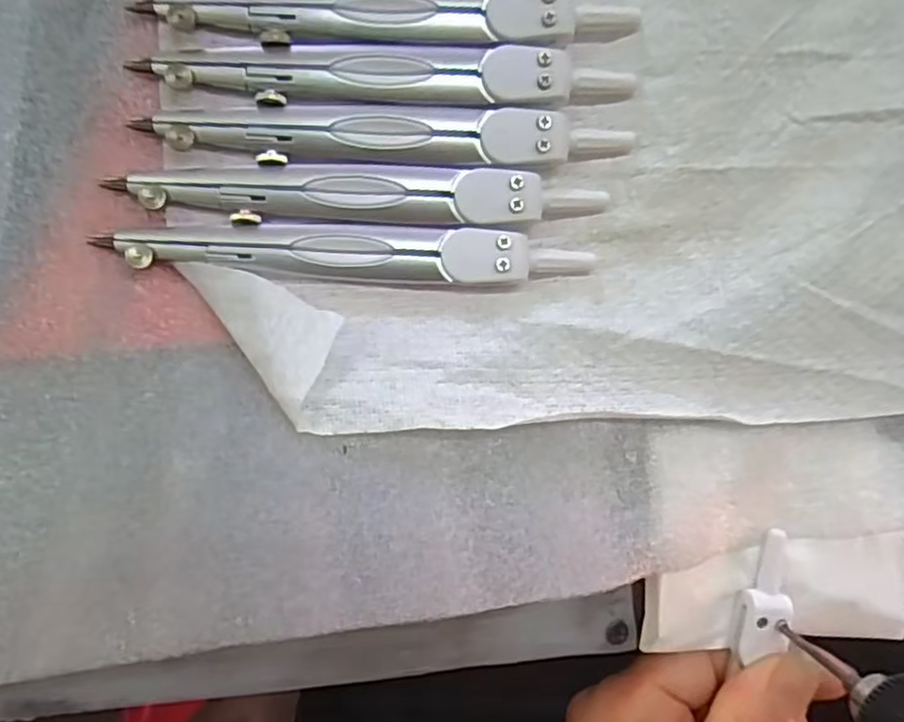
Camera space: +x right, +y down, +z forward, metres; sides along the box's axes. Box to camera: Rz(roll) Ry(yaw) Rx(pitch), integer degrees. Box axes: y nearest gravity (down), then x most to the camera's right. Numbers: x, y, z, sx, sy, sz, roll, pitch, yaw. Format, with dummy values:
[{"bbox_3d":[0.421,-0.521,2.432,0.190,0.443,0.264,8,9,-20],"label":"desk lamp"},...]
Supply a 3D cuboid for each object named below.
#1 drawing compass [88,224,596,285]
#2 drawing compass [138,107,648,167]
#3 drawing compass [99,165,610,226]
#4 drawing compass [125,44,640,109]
[{"bbox_3d":[-0.025,-0.029,0.179,0.125,0.006,0.014,2,93,-6],"label":"drawing compass"},{"bbox_3d":[-0.015,-0.060,0.179,0.125,0.005,0.015,-1,94,-6],"label":"drawing compass"},{"bbox_3d":[-0.022,-0.044,0.179,0.126,0.006,0.015,0,93,-6],"label":"drawing compass"},{"bbox_3d":[-0.013,-0.074,0.178,0.126,0.005,0.015,-3,94,-6],"label":"drawing compass"}]

